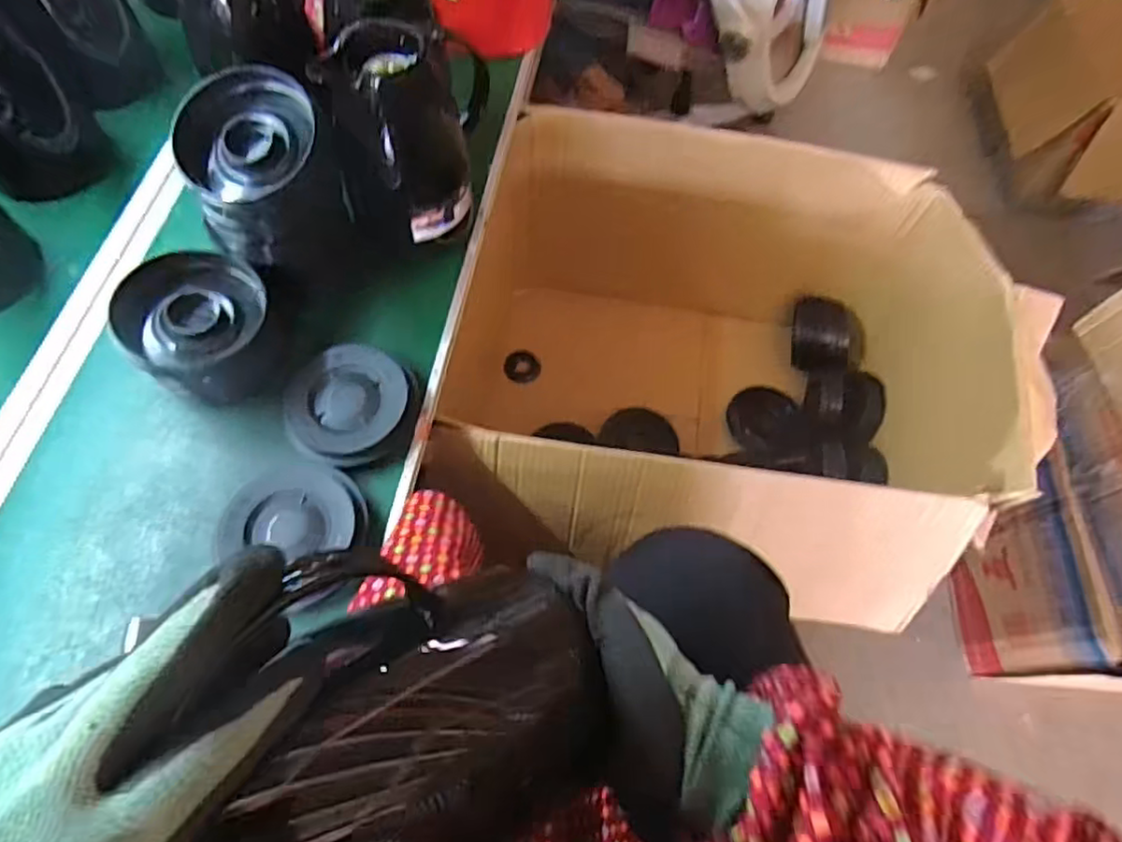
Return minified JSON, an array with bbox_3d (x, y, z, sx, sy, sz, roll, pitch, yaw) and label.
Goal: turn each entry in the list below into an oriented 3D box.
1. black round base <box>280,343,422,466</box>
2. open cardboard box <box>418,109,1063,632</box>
[{"bbox_3d":[-0.194,-0.014,0.580,0.111,0.024,0.110,1,64,-3],"label":"black round base"},{"bbox_3d":[0.197,-0.071,0.908,0.703,0.392,0.627,8,64,1],"label":"open cardboard box"}]

